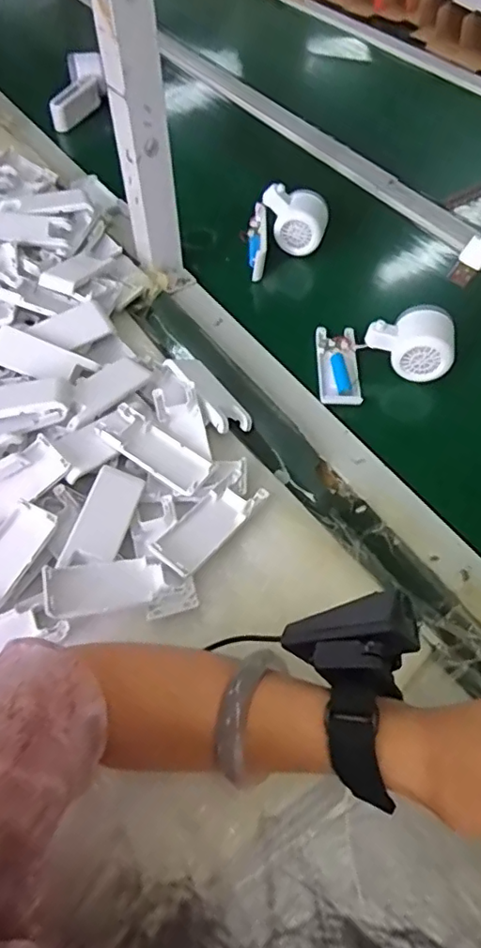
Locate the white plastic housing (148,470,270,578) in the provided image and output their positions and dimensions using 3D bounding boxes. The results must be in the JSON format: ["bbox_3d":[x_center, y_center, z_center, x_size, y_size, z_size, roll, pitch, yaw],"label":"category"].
[{"bbox_3d":[-0.025,0.036,0.451,0.037,0.022,0.102,33,63,22],"label":"white plastic housing"}]

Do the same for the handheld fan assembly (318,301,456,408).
[{"bbox_3d":[0.145,-0.123,0.568,0.134,0.035,0.094,-5,56,-2],"label":"handheld fan assembly"}]

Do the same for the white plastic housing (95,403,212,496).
[{"bbox_3d":[-0.071,-0.022,0.485,0.097,0.020,0.042,35,62,5],"label":"white plastic housing"}]

